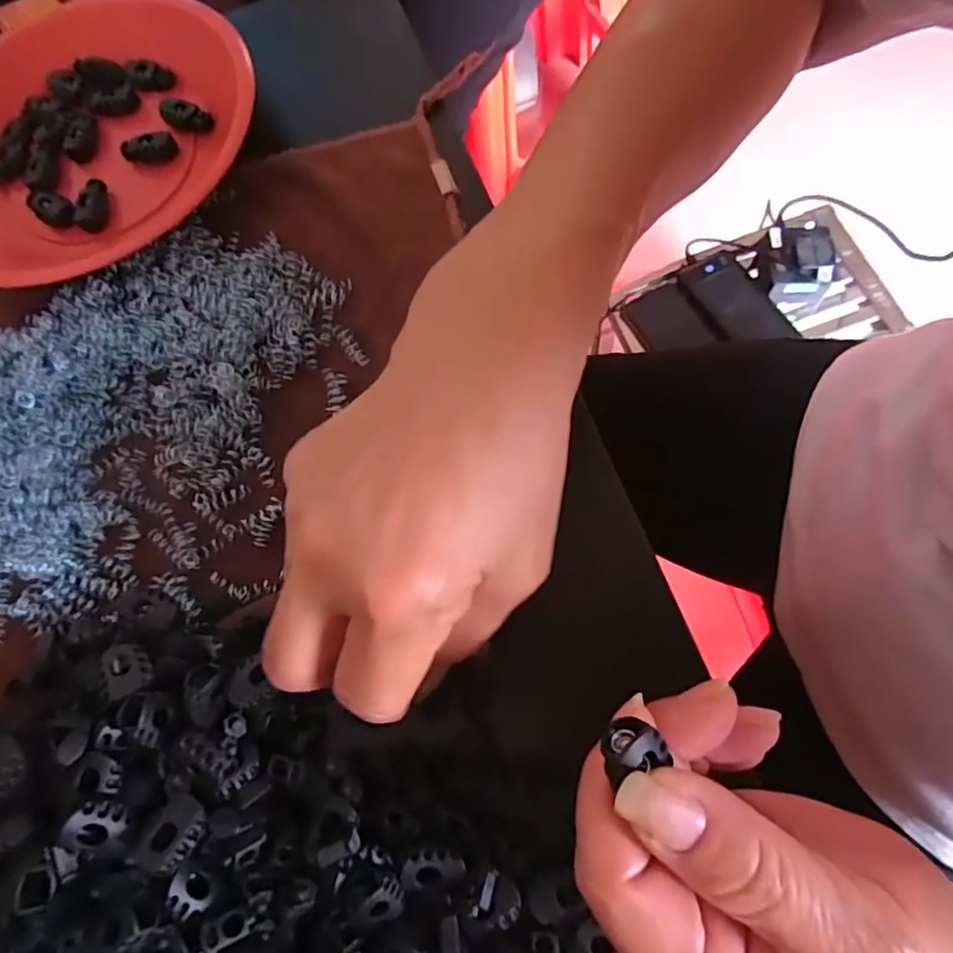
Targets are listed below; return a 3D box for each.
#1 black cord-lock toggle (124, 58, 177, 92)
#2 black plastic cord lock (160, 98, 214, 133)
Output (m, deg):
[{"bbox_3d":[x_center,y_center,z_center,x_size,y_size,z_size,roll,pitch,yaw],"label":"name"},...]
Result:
[{"bbox_3d":[-0.189,-0.233,0.351,0.027,0.010,0.016,4,73,9],"label":"black cord-lock toggle"},{"bbox_3d":[-0.160,-0.199,0.334,0.029,0.008,0.014,20,77,14],"label":"black plastic cord lock"}]

